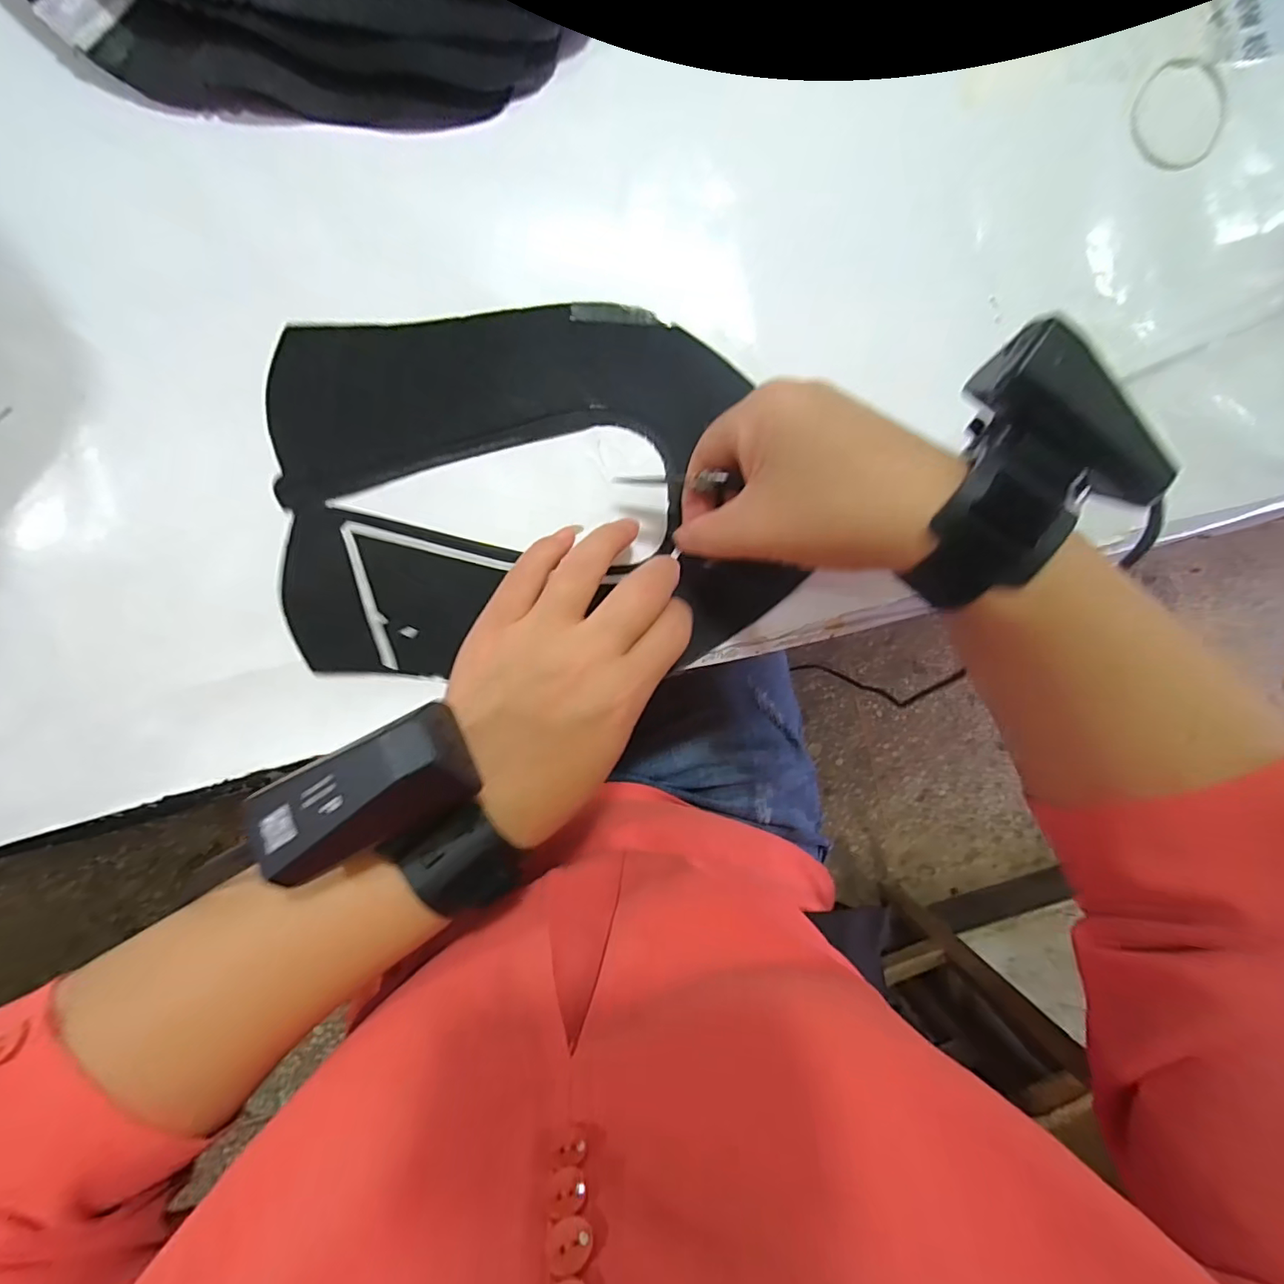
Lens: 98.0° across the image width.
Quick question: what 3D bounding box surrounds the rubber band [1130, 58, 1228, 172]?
[{"bbox_3d":[0.295,-0.290,0.306,0.052,0.006,0.058,38,93,-2],"label":"rubber band"}]

